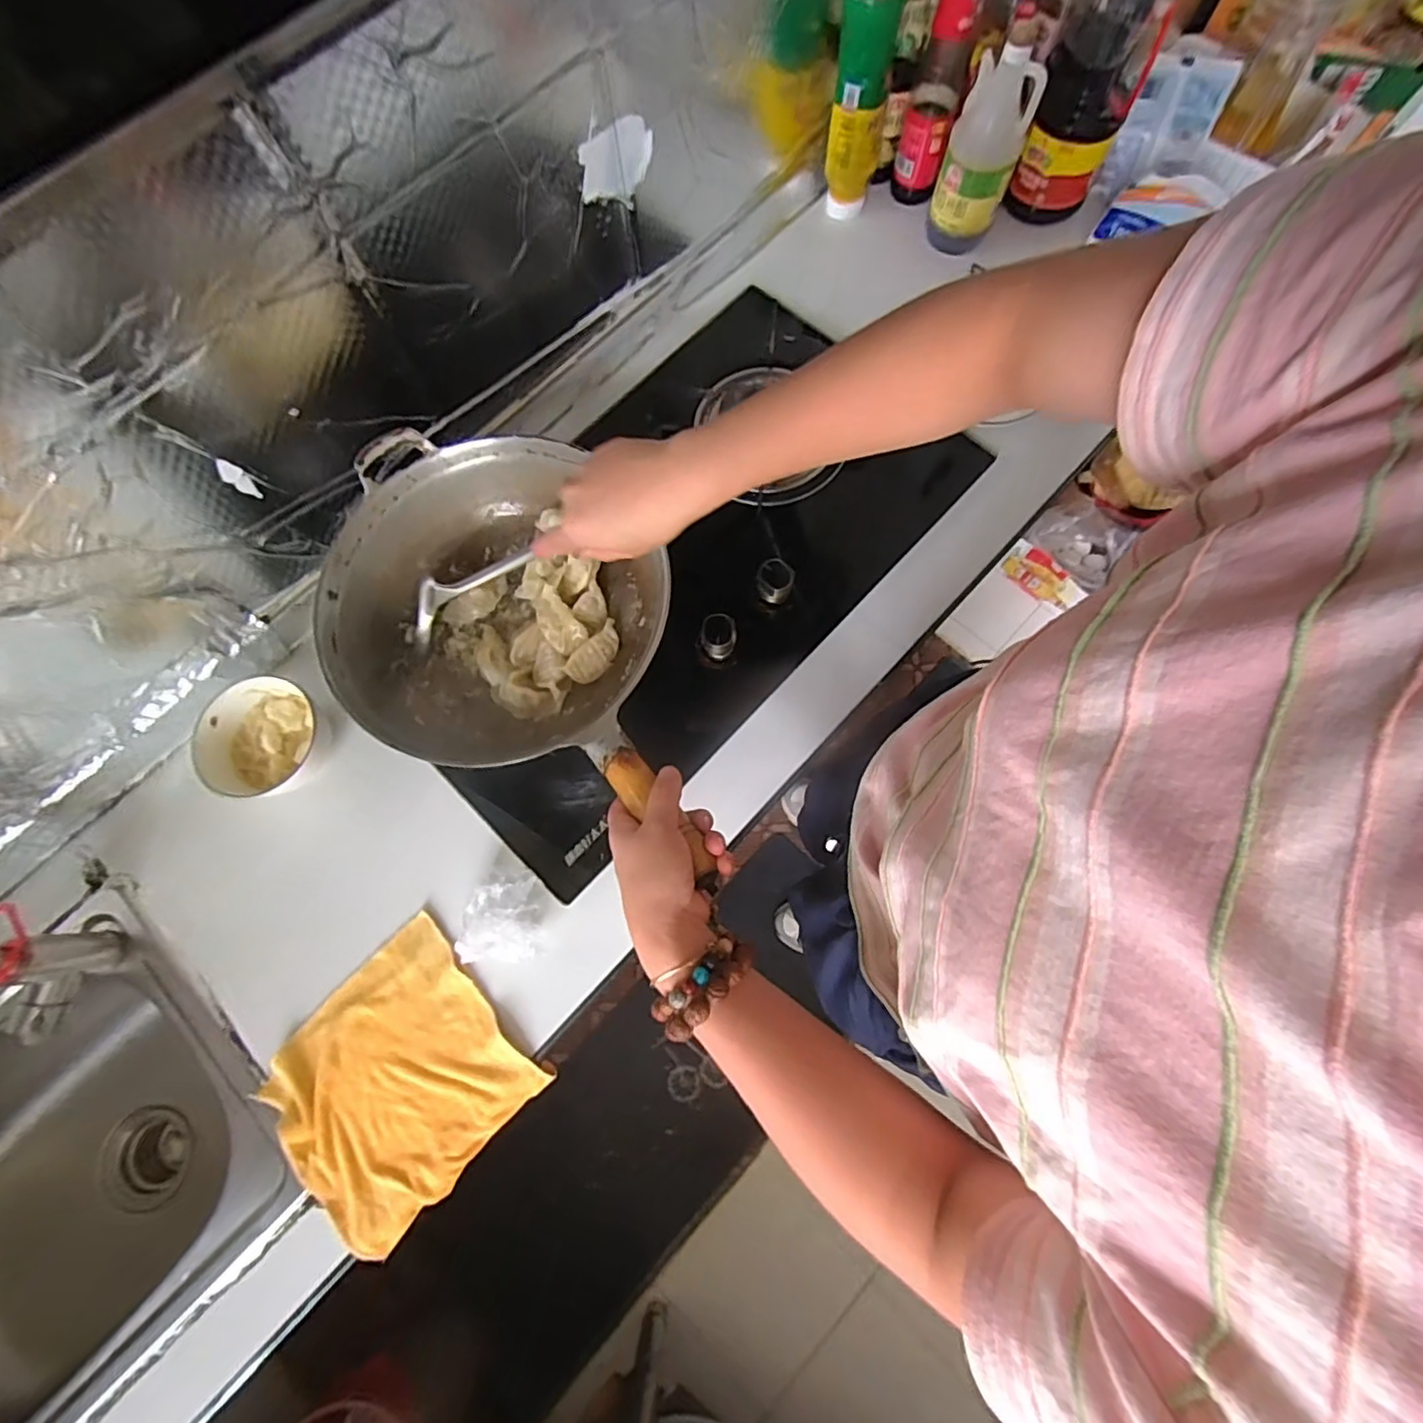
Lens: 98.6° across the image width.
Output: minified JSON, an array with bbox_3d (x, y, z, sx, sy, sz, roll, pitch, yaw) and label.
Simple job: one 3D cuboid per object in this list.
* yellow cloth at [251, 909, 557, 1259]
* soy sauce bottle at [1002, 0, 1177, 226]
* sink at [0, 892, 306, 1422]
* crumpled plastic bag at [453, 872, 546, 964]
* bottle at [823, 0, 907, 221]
[{"bbox_3d":[-0.308,0.358,0.599,0.217,0.024,0.212,-42,78,-9],"label":"yellow cloth"},{"bbox_3d":[0.447,-0.741,0.719,0.109,0.255,0.103,26,77,9],"label":"soy sauce bottle"},{"bbox_3d":[-0.685,0.512,0.666,0.386,0.231,0.507,42,80,12],"label":"sink"},{"bbox_3d":[-0.213,0.208,0.617,0.085,0.040,0.091,-15,75,-2],"label":"crumpled plastic bag"},{"bbox_3d":[0.183,-0.747,0.750,0.070,0.226,0.082,5,75,3],"label":"bottle"}]

